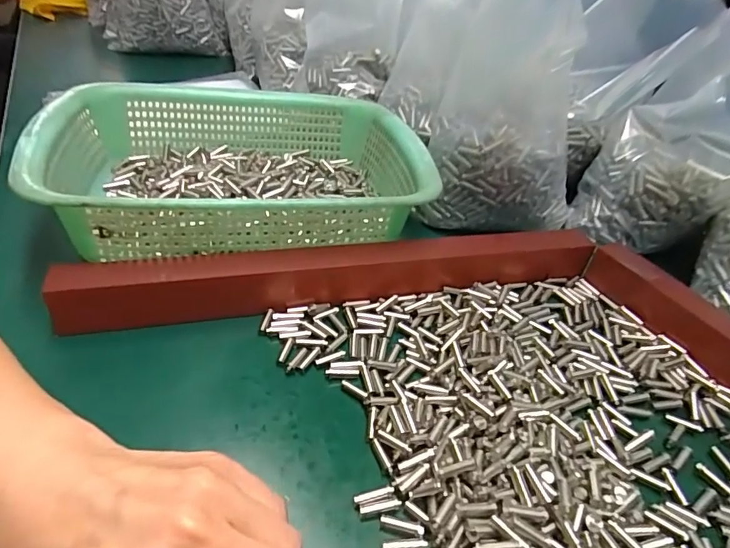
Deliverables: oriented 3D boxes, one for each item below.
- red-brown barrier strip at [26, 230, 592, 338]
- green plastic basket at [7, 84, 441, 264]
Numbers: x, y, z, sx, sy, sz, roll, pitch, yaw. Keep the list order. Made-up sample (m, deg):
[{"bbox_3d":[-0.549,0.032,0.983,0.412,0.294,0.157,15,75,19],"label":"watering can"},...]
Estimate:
[{"bbox_3d":[-0.007,-0.002,0.352,0.387,0.035,0.031,-6,41,-15],"label":"red-brown barrier strip"},{"bbox_3d":[-0.102,-0.092,0.414,0.294,0.078,0.223,-4,41,-13],"label":"green plastic basket"}]

